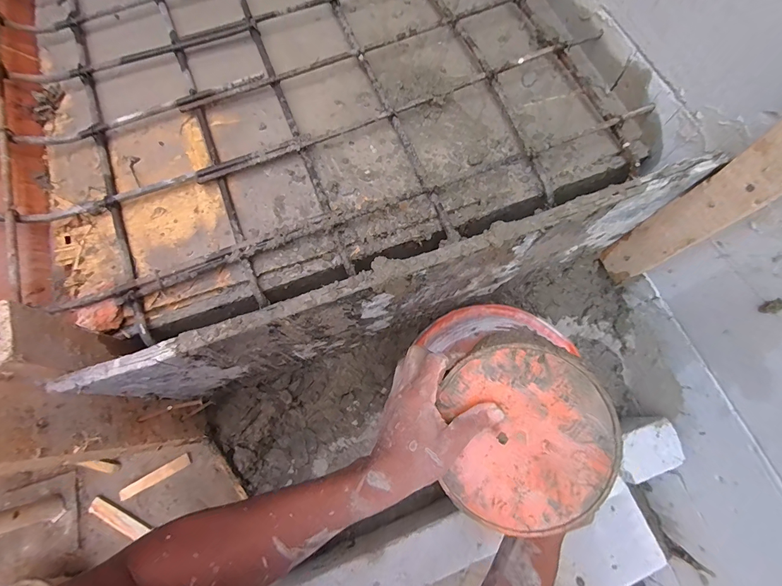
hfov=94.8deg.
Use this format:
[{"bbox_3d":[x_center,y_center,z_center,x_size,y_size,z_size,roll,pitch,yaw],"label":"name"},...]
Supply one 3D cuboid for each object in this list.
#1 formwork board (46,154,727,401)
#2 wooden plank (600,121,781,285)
[{"bbox_3d":[0.023,0.009,0.468,0.674,0.243,0.025,-19,73,-7],"label":"formwork board"},{"bbox_3d":[0.385,-0.103,0.431,0.042,0.356,0.064,-27,74,-9],"label":"wooden plank"}]

